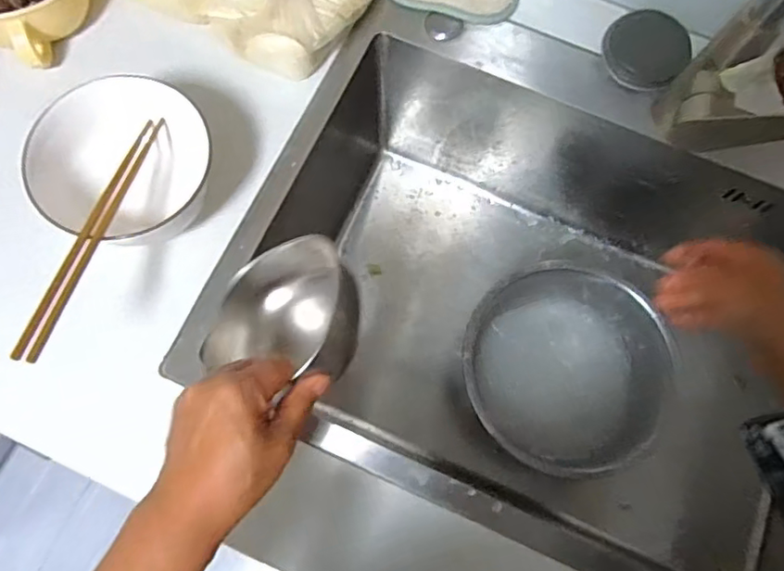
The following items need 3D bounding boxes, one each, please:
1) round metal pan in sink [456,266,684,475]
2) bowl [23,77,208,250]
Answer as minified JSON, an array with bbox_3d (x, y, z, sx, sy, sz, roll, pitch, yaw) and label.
[{"bbox_3d":[0.197,0.092,0.651,0.234,0.070,0.221,0,73,-2],"label":"round metal pan in sink"},{"bbox_3d":[-0.230,-0.110,0.494,0.122,0.060,0.132,0,73,-2],"label":"bowl"}]

